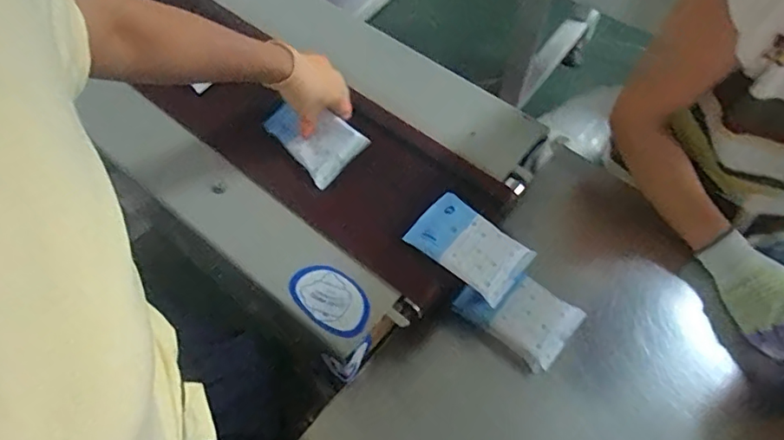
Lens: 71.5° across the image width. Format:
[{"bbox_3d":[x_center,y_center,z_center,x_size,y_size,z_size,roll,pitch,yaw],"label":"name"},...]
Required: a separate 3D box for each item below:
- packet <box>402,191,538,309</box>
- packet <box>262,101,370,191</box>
[{"bbox_3d":[0.091,0.032,0.646,0.132,0.021,0.082,36,65,18],"label":"packet"},{"bbox_3d":[-0.102,-0.113,0.702,0.083,0.016,0.121,-45,78,6],"label":"packet"}]

